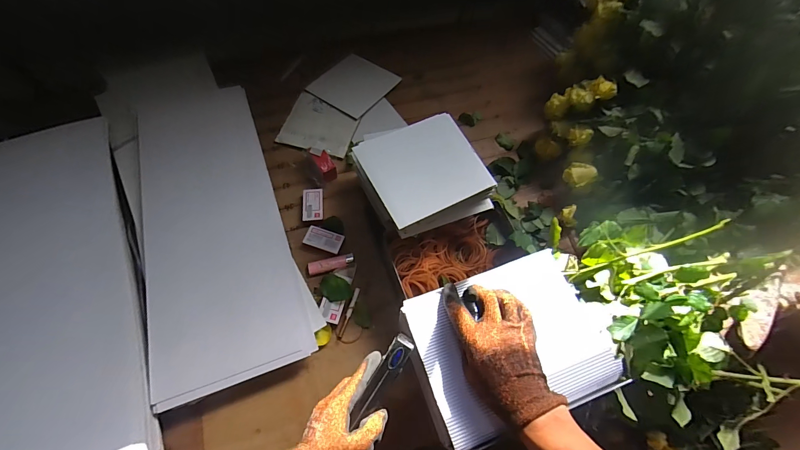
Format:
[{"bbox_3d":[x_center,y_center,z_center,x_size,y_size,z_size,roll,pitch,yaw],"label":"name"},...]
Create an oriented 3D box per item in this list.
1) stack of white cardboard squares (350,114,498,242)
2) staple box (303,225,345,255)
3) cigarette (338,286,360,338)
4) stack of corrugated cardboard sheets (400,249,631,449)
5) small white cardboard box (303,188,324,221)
[{"bbox_3d":[0.033,-0.082,0.529,0.181,0.053,0.171,-20,70,-11],"label":"stack of white cardboard squares"},{"bbox_3d":[-0.138,0.026,0.616,0.069,0.013,0.039,20,67,5],"label":"staple box"},{"bbox_3d":[-0.085,0.146,0.568,0.009,0.004,0.085,16,67,4],"label":"cigarette"},{"bbox_3d":[0.134,0.140,0.411,0.237,0.026,0.171,-17,69,-10],"label":"stack of corrugated cardboard sheets"},{"bbox_3d":[-0.165,-0.039,0.645,0.039,0.009,0.064,-3,67,-5],"label":"small white cardboard box"}]

